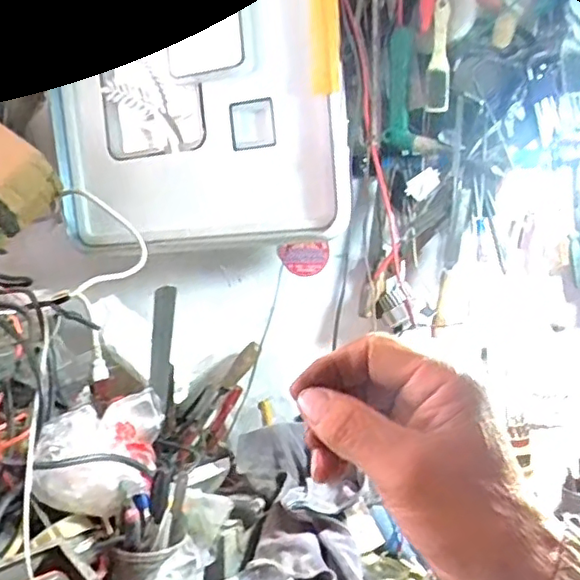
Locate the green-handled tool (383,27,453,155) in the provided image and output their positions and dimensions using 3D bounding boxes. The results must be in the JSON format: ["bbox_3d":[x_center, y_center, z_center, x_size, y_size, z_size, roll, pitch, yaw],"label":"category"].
[{"bbox_3d":[0.177,-0.280,0.860,0.085,0.173,0.017,-2,4,8],"label":"green-handled tool"}]

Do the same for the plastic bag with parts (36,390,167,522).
[{"bbox_3d":[-0.216,0.196,0.700,0.125,0.111,0.100,-3,4,-6],"label":"plastic bag with parts"}]

